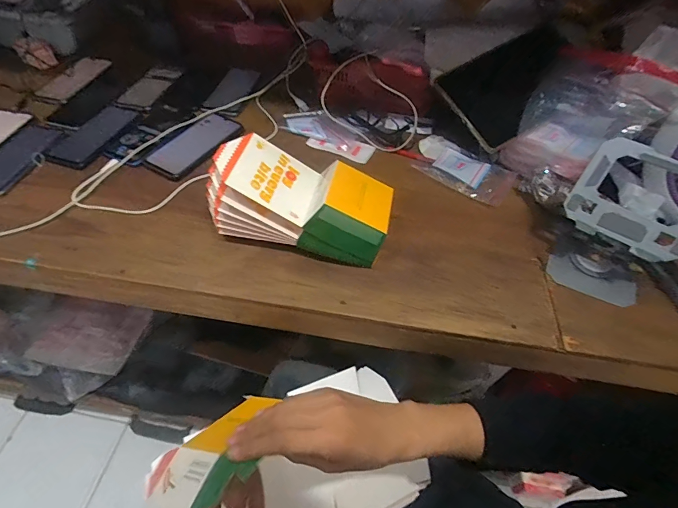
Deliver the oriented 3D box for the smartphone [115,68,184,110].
[{"bbox_3d":[-0.366,-0.326,0.749,0.076,0.009,0.146,13,51,6],"label":"smartphone"}]

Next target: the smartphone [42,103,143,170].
[{"bbox_3d":[-0.417,-0.209,0.662,0.080,0.008,0.164,20,52,12],"label":"smartphone"}]

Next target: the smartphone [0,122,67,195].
[{"bbox_3d":[-0.517,-0.156,0.616,0.078,0.006,0.167,12,51,5],"label":"smartphone"}]

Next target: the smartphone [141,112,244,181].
[{"bbox_3d":[-0.240,-0.186,0.649,0.089,0.010,0.165,26,54,16],"label":"smartphone"}]

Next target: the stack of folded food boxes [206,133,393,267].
[{"bbox_3d":[-0.050,-0.072,0.515,0.233,0.104,0.110,10,51,4],"label":"stack of folded food boxes"}]

